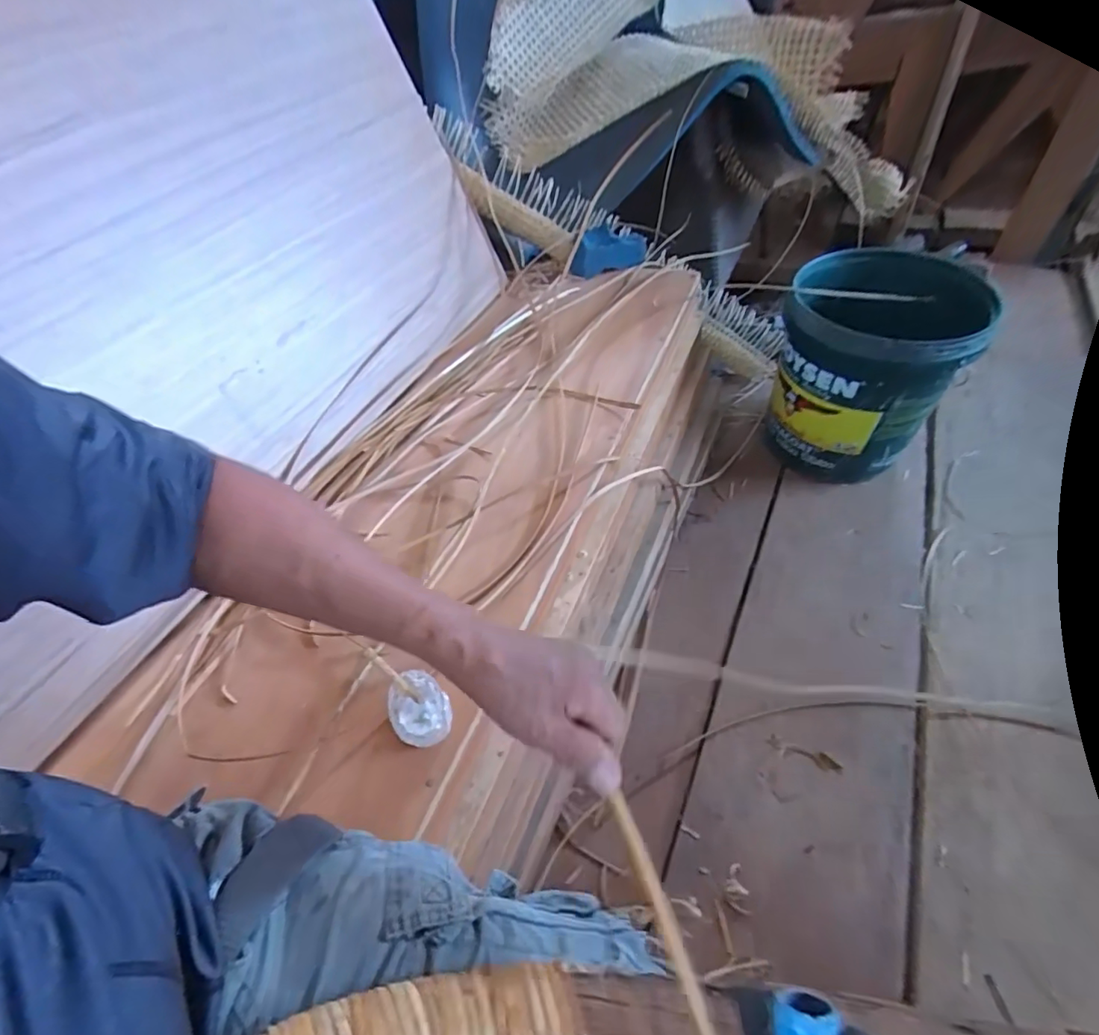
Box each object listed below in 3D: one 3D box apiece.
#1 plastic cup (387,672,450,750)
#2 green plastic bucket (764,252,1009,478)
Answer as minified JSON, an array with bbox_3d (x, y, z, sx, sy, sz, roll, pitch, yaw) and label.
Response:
[{"bbox_3d":[-0.114,0.171,0.467,0.049,0.038,0.059,-35,56,-21],"label":"plastic cup"},{"bbox_3d":[0.584,-0.264,0.999,0.282,0.333,0.259,-3,50,3],"label":"green plastic bucket"}]

